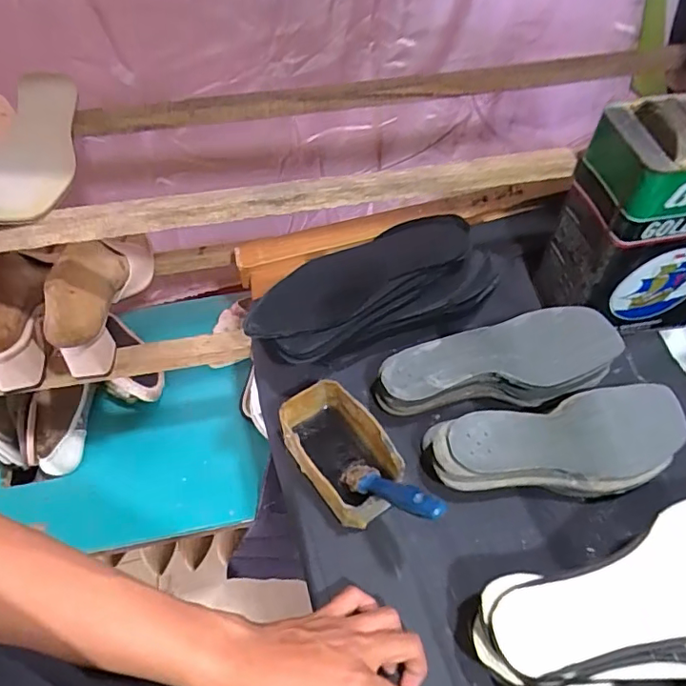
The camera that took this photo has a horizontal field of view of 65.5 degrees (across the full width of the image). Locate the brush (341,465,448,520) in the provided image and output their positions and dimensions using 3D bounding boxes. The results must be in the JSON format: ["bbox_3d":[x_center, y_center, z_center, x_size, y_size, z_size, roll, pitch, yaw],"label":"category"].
[{"bbox_3d":[0.040,0.124,0.448,0.025,0.149,0.013,-34,102,-23],"label":"brush"}]

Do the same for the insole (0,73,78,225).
[{"bbox_3d":[-0.323,-0.199,0.540,0.095,0.037,0.212,-9,55,-7],"label":"insole"}]

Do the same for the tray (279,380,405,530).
[{"bbox_3d":[-0.001,0.108,0.519,0.074,0.070,0.126,-32,61,-22],"label":"tray"}]

